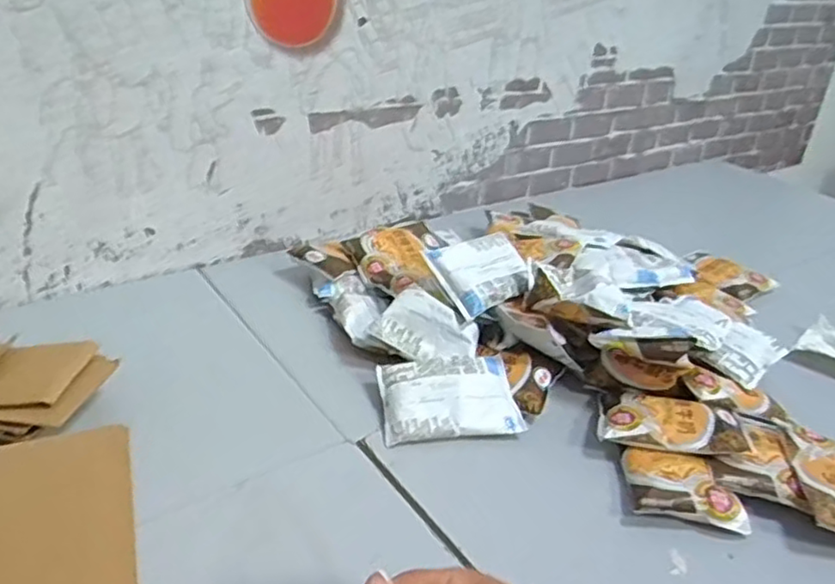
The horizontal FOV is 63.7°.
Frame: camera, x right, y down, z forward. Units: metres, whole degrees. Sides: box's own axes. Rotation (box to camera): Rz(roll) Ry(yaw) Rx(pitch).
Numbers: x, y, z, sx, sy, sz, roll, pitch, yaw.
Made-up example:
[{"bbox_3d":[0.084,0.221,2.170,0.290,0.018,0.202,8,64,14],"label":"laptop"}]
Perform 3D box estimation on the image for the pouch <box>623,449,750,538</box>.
[{"bbox_3d":[0.229,0.167,0.579,0.090,0.018,0.075,7,29,4],"label":"pouch"}]

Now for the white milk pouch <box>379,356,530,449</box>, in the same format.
[{"bbox_3d":[0.031,0.101,0.660,0.130,0.016,0.094,-6,46,-9],"label":"white milk pouch"}]

